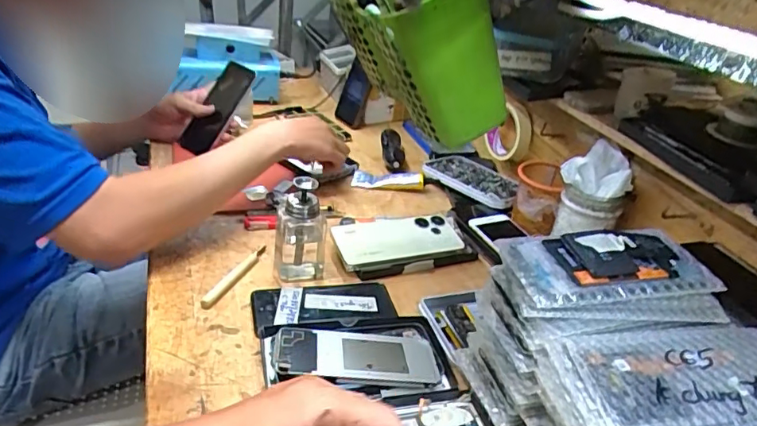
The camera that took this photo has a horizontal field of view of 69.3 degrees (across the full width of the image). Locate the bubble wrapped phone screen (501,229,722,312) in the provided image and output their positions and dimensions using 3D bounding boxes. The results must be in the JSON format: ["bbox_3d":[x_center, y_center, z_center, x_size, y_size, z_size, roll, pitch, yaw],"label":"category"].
[{"bbox_3d":[0.194,0.039,0.463,0.168,0.023,0.080,-4,44,-9],"label":"bubble wrapped phone screen"}]

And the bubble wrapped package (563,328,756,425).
[{"bbox_3d":[0.233,0.119,0.395,0.173,0.014,0.090,1,31,-11],"label":"bubble wrapped package"}]

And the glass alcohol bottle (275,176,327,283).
[{"bbox_3d":[-0.094,0.014,0.658,0.061,0.124,0.065,3,30,-7],"label":"glass alcohol bottle"}]

